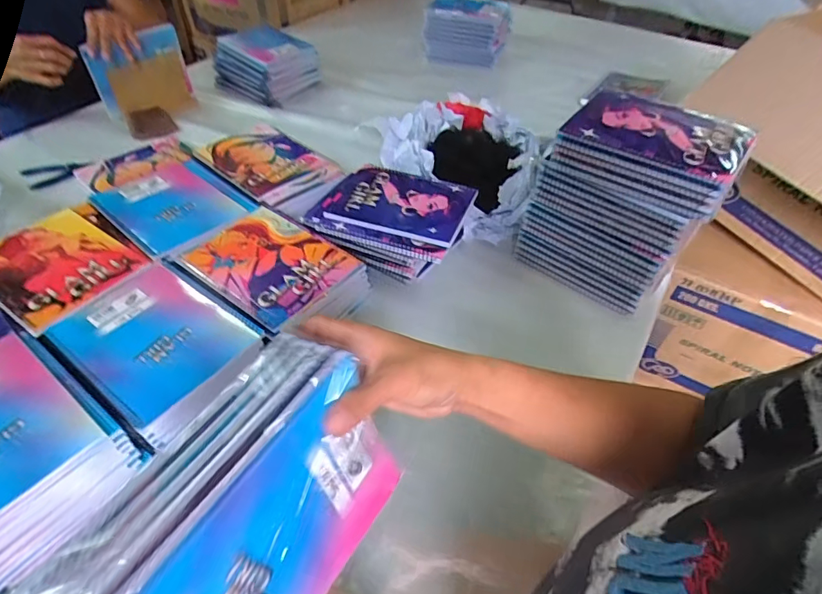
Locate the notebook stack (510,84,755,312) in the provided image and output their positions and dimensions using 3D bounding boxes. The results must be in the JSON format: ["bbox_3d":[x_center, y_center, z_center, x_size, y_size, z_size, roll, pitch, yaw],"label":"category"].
[{"bbox_3d":[0.287,-0.123,0.651,0.203,0.244,0.132,32,54,23],"label":"notebook stack"}]

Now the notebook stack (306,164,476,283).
[{"bbox_3d":[-0.035,-0.120,0.734,0.235,0.084,0.178,19,50,13],"label":"notebook stack"}]

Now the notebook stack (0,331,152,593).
[{"bbox_3d":[-0.407,0.149,0.463,0.204,0.074,0.158,30,53,21],"label":"notebook stack"}]

